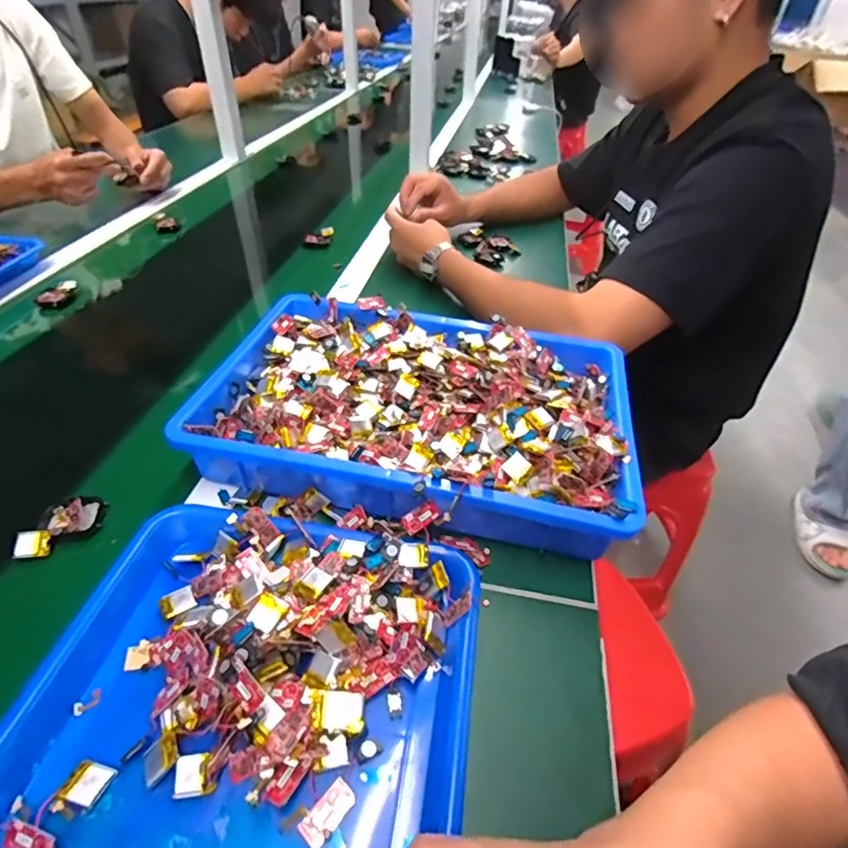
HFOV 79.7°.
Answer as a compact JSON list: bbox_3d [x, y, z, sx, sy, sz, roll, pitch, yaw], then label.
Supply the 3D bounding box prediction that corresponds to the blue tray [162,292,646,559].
[{"bbox_3d":[-0.007,-0.019,0.469,0.368,0.058,0.241,11,42,7],"label":"blue tray"}]

